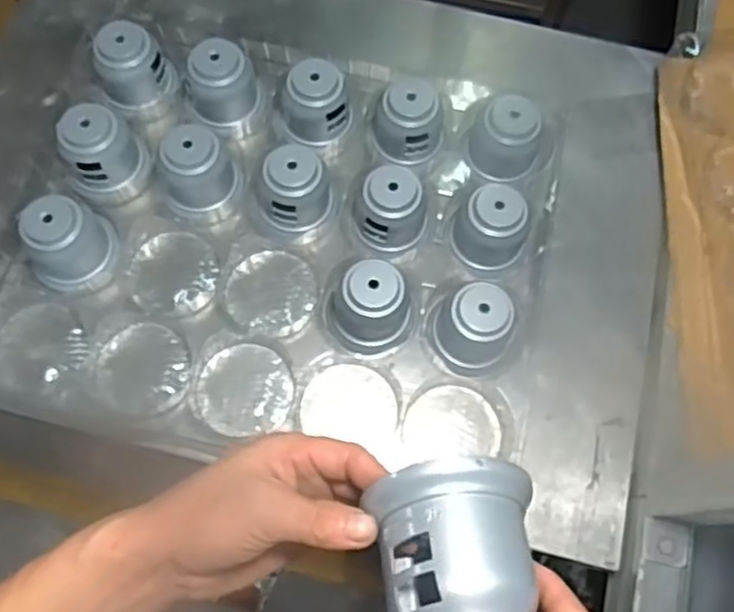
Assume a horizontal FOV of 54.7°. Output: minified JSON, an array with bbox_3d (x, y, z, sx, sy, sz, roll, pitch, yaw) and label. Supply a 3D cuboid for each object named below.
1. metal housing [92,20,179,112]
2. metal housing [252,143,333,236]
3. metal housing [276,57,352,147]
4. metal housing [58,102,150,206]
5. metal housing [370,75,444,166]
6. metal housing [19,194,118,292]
[{"bbox_3d":[-0.260,-0.264,0.801,0.078,0.096,0.068,-40,77,-13],"label":"metal housing"},{"bbox_3d":[-0.078,-0.119,0.749,0.082,0.083,0.069,-10,72,-5],"label":"metal housing"},{"bbox_3d":[-0.056,-0.223,0.775,0.072,0.074,0.073,-28,75,-10],"label":"metal housing"},{"bbox_3d":[-0.282,-0.161,0.759,0.086,0.092,0.073,-34,76,-12],"label":"metal housing"},{"bbox_3d":[0.047,-0.200,0.776,0.069,0.077,0.068,0,72,-1],"label":"metal housing"},{"bbox_3d":[-0.302,-0.062,0.726,0.072,0.094,0.087,33,74,9],"label":"metal housing"}]

